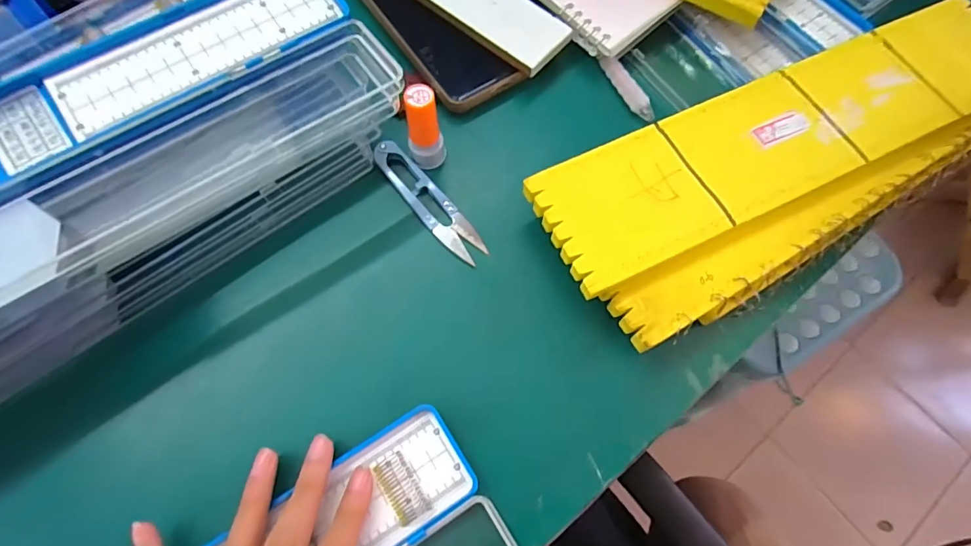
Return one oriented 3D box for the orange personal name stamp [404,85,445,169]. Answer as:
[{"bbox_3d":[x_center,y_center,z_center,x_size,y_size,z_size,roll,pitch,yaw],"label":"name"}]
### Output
[{"bbox_3d":[-0.037,-0.089,0.294,0.022,0.057,0.020,-6,70,-4],"label":"orange personal name stamp"}]

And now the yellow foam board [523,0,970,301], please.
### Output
[{"bbox_3d":[0.194,-0.092,0.294,0.343,0.005,0.079,-25,72,-9],"label":"yellow foam board"}]

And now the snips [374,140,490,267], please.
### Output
[{"bbox_3d":[-0.037,-0.046,0.304,0.022,0.012,0.099,-39,75,-14],"label":"snips"}]

